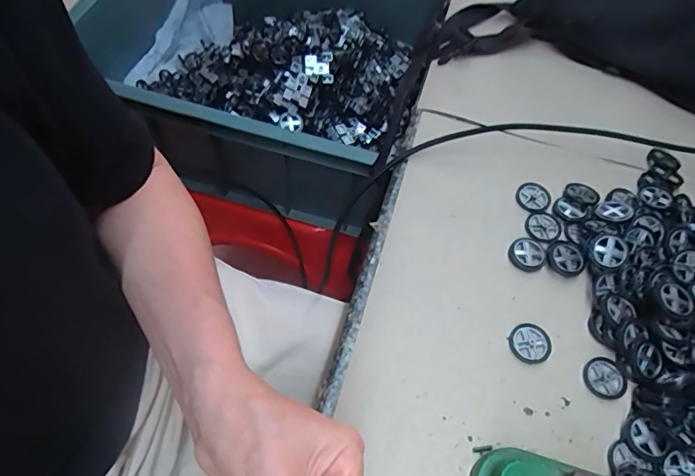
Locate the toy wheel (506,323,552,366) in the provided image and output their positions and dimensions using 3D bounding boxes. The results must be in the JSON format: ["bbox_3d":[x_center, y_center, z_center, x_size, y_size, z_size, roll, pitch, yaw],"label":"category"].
[{"bbox_3d":[0.127,0.073,0.336,0.028,0.005,0.026,2,58,-3],"label":"toy wheel"}]

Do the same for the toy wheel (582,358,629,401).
[{"bbox_3d":[0.174,0.094,0.327,0.027,0.004,0.027,2,58,-3],"label":"toy wheel"}]

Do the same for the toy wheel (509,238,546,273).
[{"bbox_3d":[0.138,0.013,0.372,0.026,0.005,0.028,2,58,-3],"label":"toy wheel"}]

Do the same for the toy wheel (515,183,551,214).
[{"bbox_3d":[0.155,-0.034,0.402,0.026,0.005,0.027,2,58,-3],"label":"toy wheel"}]

